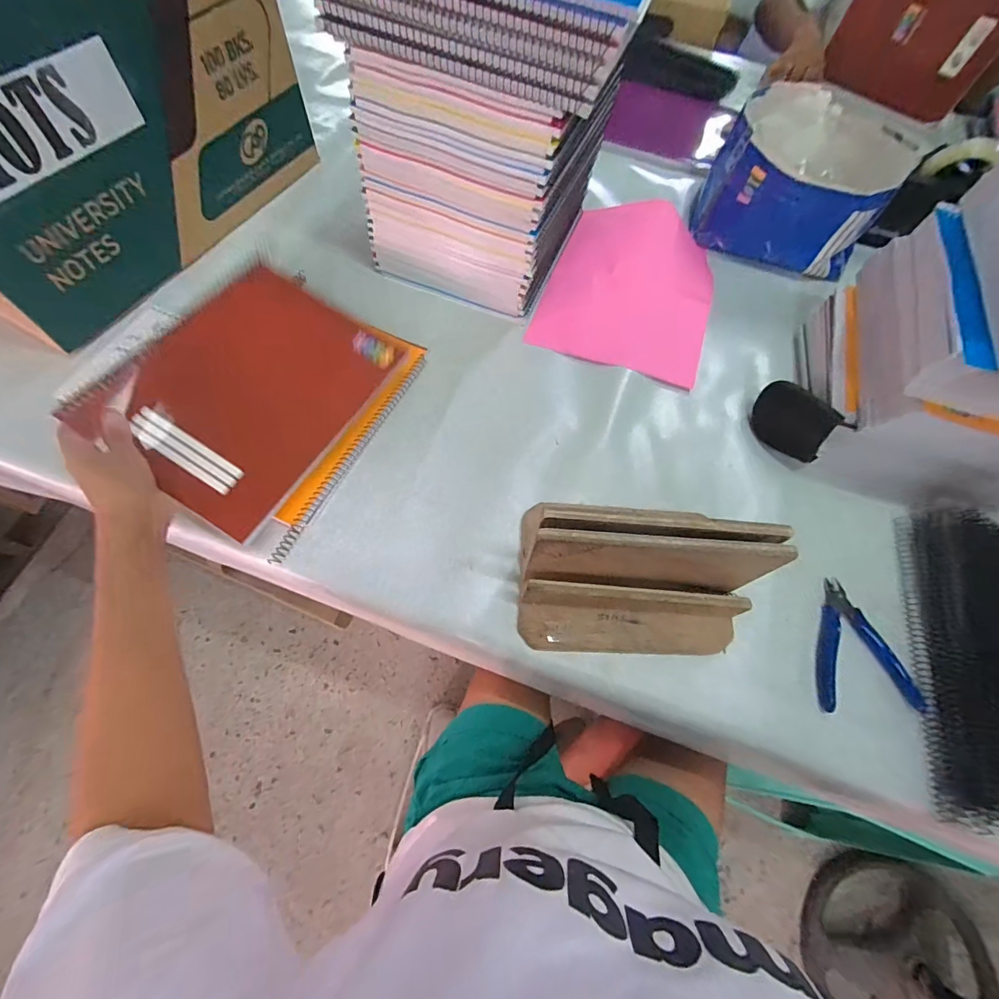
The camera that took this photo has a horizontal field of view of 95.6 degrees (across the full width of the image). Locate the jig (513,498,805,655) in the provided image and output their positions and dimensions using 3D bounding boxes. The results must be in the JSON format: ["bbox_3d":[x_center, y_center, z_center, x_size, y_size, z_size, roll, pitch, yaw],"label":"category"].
[{"bbox_3d":[0.121,0.074,0.385,0.204,0.121,0.095,1,67,0],"label":"jig"}]

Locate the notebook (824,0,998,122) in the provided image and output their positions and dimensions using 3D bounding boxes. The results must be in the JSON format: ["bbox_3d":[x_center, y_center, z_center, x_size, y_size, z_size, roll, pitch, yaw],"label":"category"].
[{"bbox_3d":[0.690,-0.776,0.748,0.230,0.195,0.024,34,80,8],"label":"notebook"}]

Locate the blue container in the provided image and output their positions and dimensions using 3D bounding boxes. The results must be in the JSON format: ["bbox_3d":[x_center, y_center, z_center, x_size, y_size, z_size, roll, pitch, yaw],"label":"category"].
[{"bbox_3d":[0.397,-0.424,0.595,0.201,0.116,0.223,28,69,11],"label":"blue container"}]

